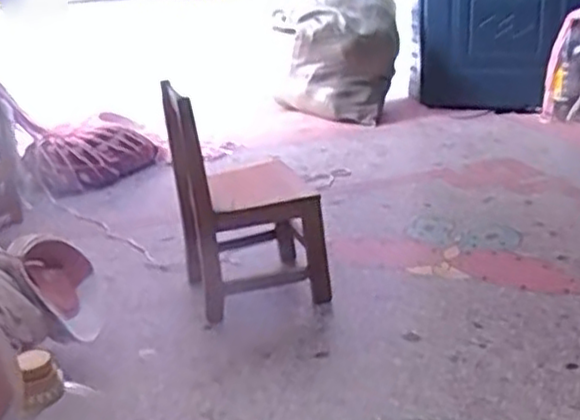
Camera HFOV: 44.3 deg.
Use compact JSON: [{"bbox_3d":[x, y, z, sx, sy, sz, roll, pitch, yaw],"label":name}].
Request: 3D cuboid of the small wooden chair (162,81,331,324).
[{"bbox_3d":[-0.097,-0.030,1.558,0.292,0.466,0.261,-7,21,-11],"label":"small wooden chair"}]

